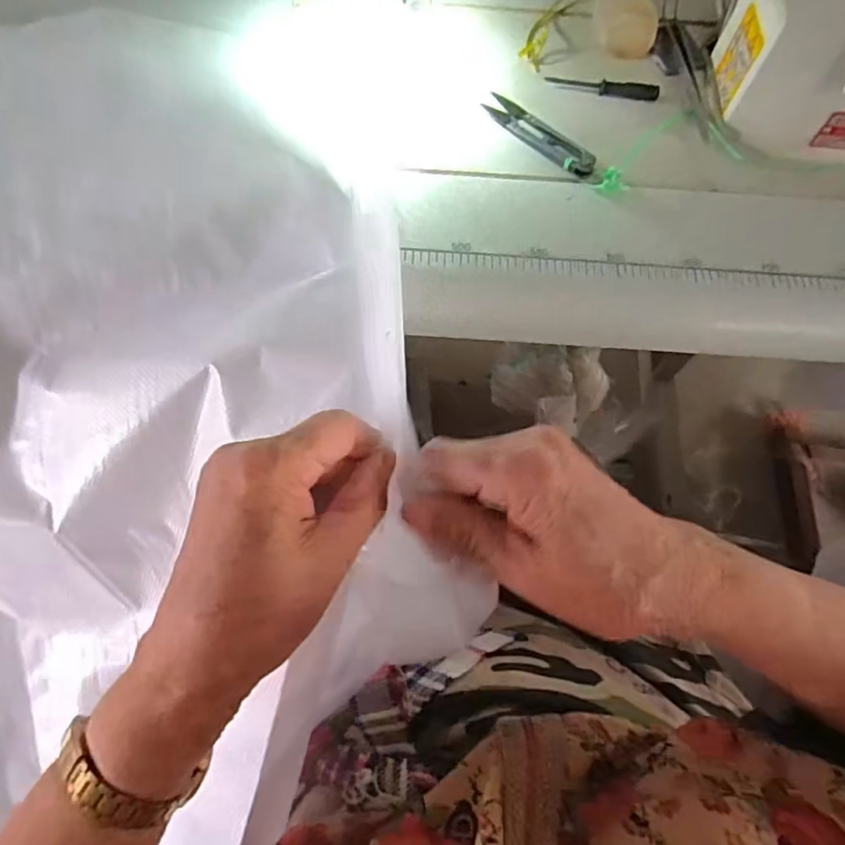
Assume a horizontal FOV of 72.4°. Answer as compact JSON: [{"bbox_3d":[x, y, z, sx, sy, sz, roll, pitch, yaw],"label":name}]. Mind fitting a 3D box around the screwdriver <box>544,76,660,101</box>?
[{"bbox_3d":[0.131,-0.245,0.419,0.081,0.007,0.013,9,67,2],"label":"screwdriver"}]

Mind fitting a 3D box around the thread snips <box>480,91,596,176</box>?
[{"bbox_3d":[0.081,-0.201,0.401,0.024,0.006,0.094,-41,73,-17],"label":"thread snips"}]

